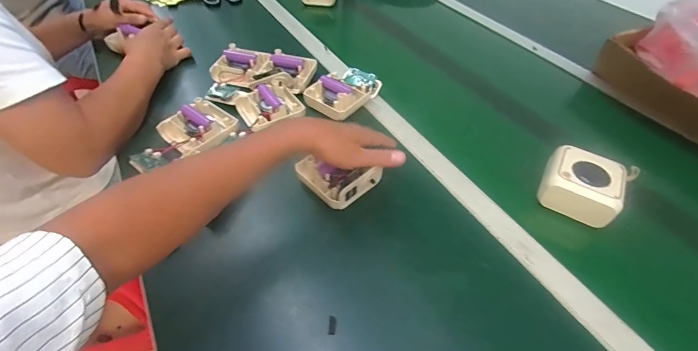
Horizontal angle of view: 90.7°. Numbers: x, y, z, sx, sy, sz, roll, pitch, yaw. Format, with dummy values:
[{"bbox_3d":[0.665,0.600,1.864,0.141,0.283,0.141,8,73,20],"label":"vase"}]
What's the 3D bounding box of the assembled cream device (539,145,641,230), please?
[{"bbox_3d":[0.307,0.014,0.455,0.092,0.045,0.089,29,53,23],"label":"assembled cream device"}]

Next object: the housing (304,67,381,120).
[{"bbox_3d":[-0.010,-0.150,0.615,0.090,0.042,0.137,34,55,26],"label":"housing"}]

